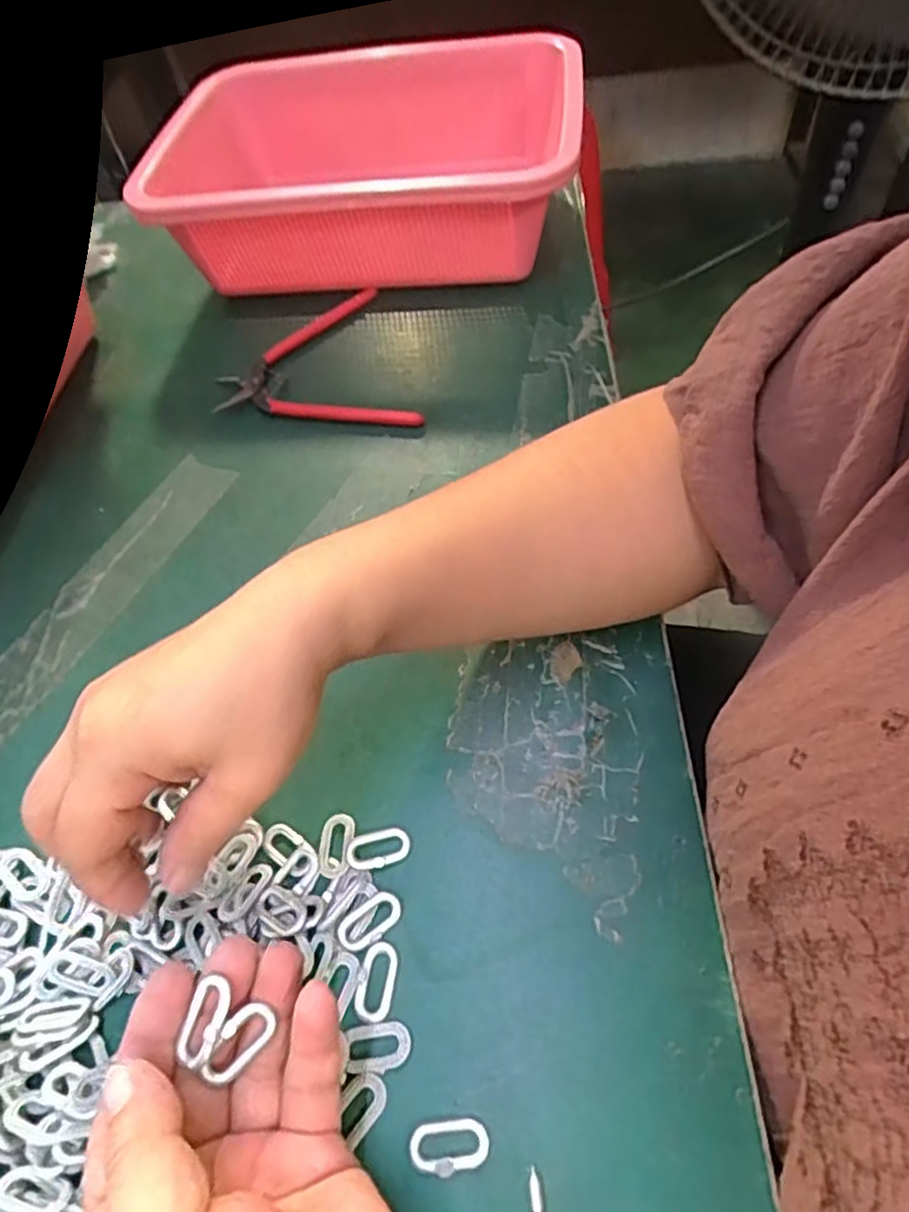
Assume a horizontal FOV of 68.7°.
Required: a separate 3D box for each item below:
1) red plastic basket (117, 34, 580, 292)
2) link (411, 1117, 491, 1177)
[{"bbox_3d":[-0.070,-0.314,0.486,0.301,0.108,0.213,3,57,7],"label":"red plastic basket"},{"bbox_3d":[-0.002,0.180,0.221,0.026,0.004,0.014,-8,56,0],"label":"link"}]

